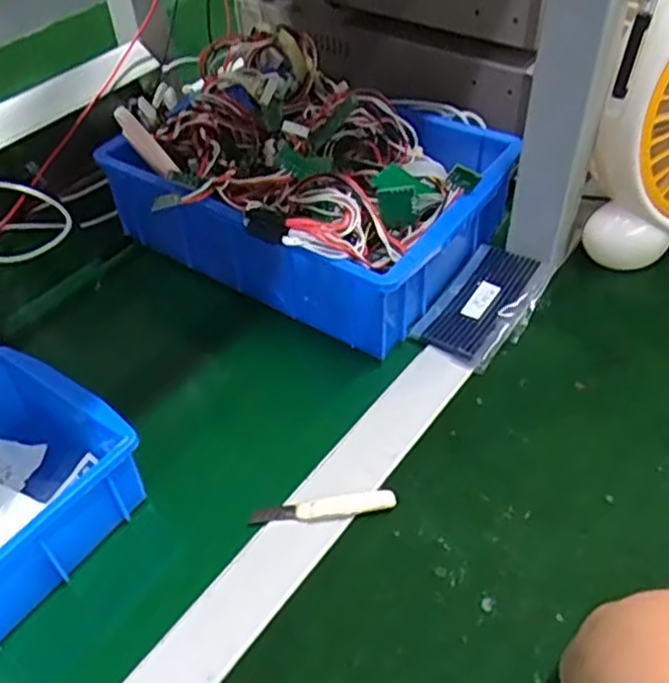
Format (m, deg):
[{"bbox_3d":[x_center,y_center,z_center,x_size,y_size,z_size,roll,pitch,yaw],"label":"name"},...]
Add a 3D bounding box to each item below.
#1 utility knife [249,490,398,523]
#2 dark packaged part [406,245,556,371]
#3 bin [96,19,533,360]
[{"bbox_3d":[-0.006,0.101,0.434,0.087,0.008,0.013,-6,46,-3],"label":"utility knife"},{"bbox_3d":[0.113,-0.030,0.543,0.066,0.024,0.116,26,53,25],"label":"dark packaged part"},{"bbox_3d":[-0.014,-0.138,0.587,0.280,0.116,0.230,23,52,22],"label":"bin"}]

